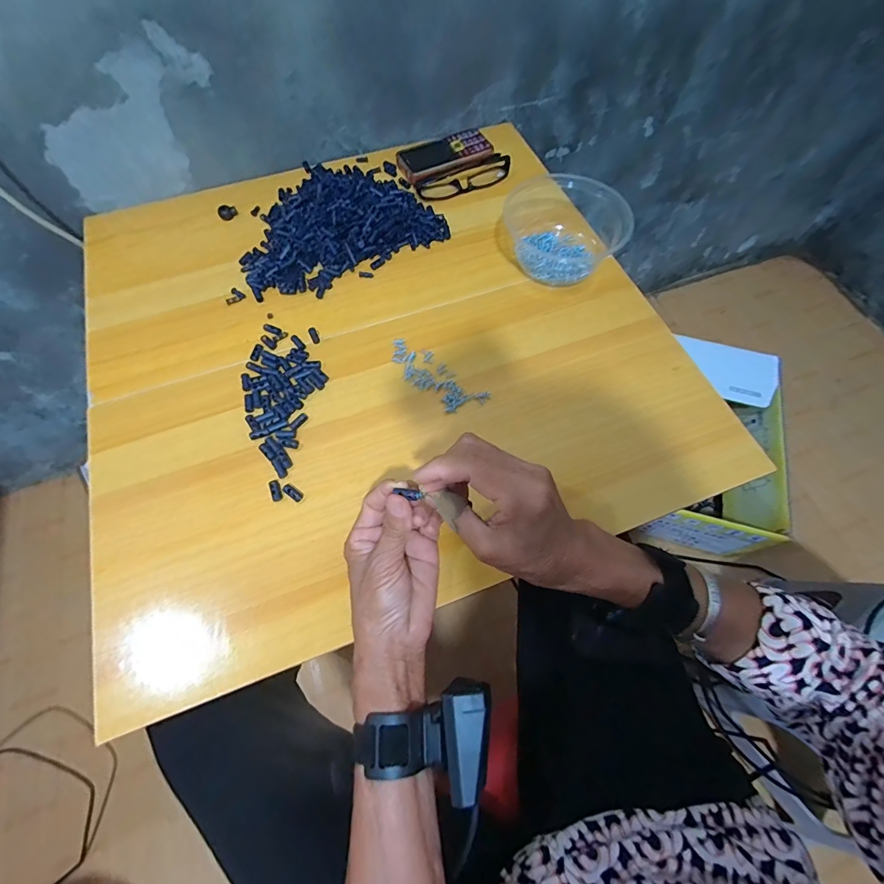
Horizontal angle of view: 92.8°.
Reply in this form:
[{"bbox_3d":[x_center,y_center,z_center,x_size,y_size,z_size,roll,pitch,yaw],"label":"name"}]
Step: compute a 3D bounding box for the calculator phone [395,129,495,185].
[{"bbox_3d":[0.006,-0.388,0.569,0.125,0.012,0.057,-22,67,-10],"label":"calculator phone"}]

